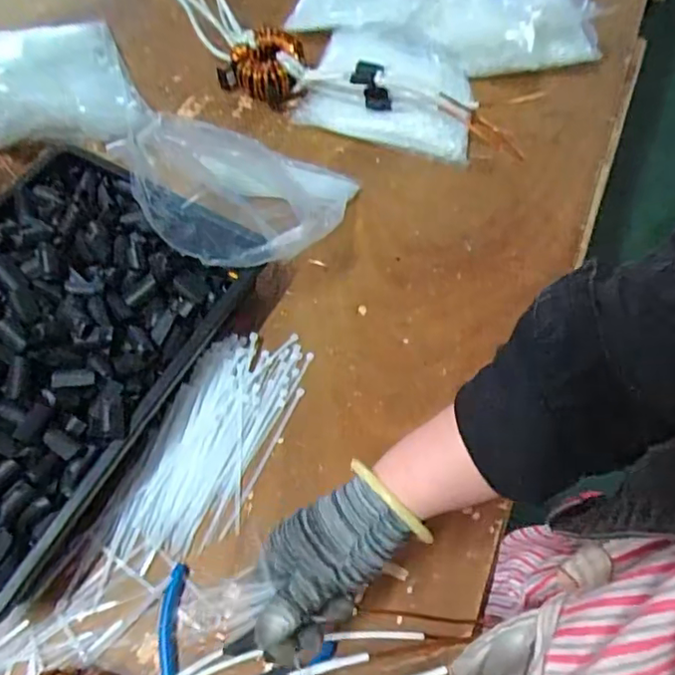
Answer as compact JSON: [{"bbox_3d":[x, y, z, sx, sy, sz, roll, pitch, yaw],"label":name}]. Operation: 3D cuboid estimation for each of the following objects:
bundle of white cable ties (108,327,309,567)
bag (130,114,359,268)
[{"bbox_3d":[-0.100,0.088,0.509,0.091,0.019,0.219,21,62,6],"label":"bundle of white cable ties"},{"bbox_3d":[-0.080,-0.124,0.583,0.214,0.094,0.163,-5,62,-8],"label":"bag"}]

